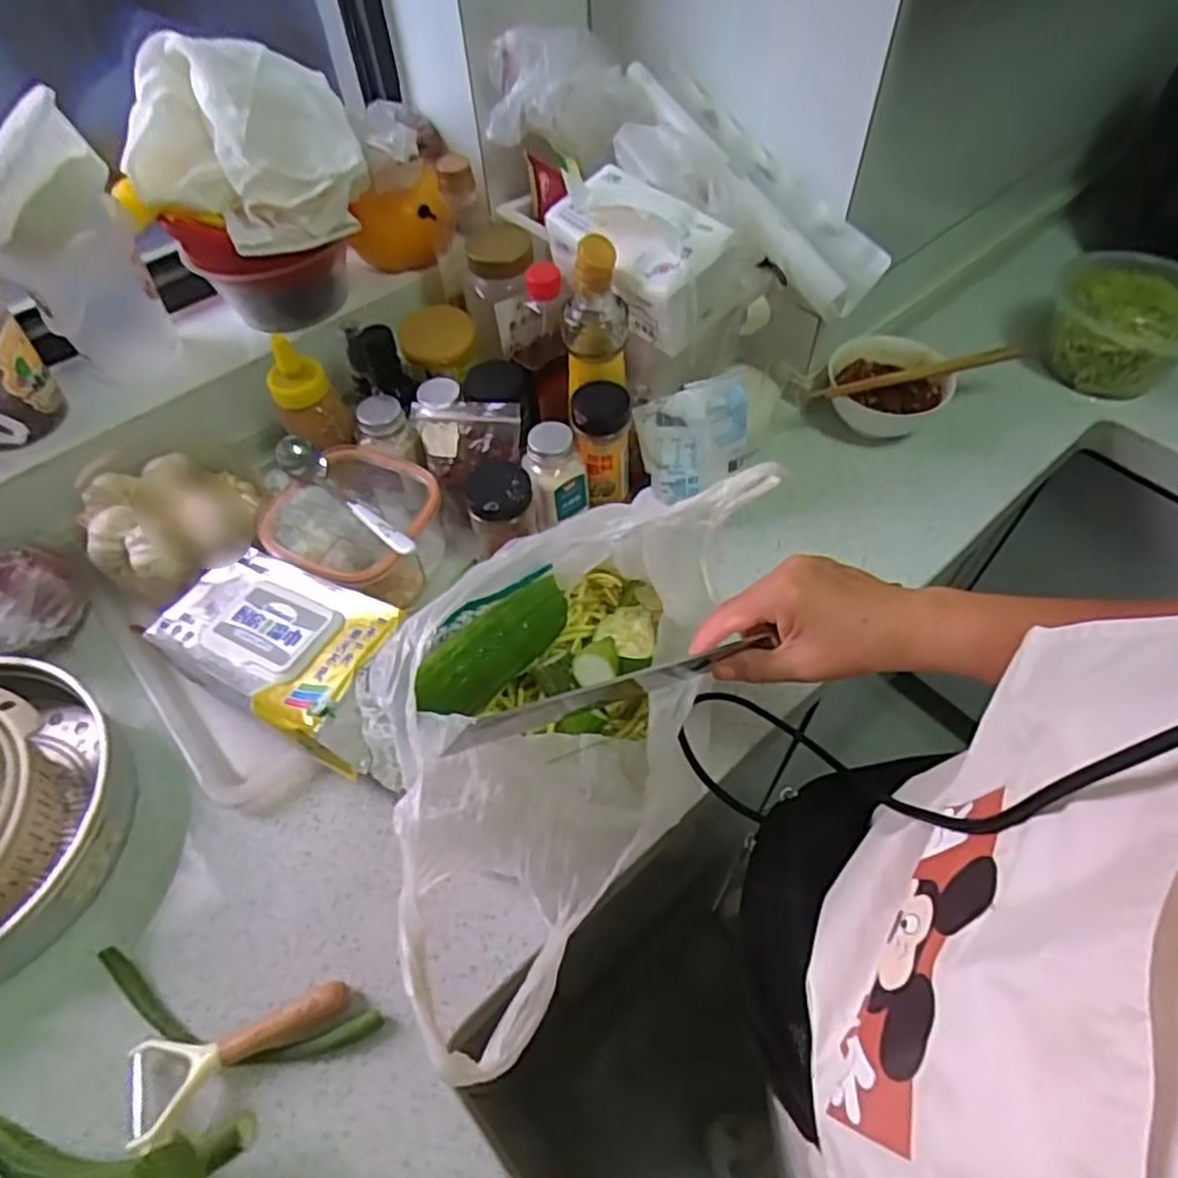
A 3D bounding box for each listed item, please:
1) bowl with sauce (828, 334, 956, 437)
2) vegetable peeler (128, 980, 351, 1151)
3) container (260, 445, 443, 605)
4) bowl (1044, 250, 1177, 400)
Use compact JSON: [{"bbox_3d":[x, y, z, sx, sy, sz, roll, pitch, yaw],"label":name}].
[{"bbox_3d":[0.315,-0.208,0.770,0.122,0.062,0.115,8,55,8],"label":"bowl with sauce"},{"bbox_3d":[-0.226,0.305,0.468,0.138,0.033,0.061,-15,56,-8],"label":"vegetable peeler"},{"bbox_3d":[-0.213,-0.050,0.672,0.132,0.090,0.138,9,56,8],"label":"container"},{"bbox_3d":[0.603,-0.301,0.819,0.165,0.087,0.152,-36,61,-21],"label":"bowl"}]

